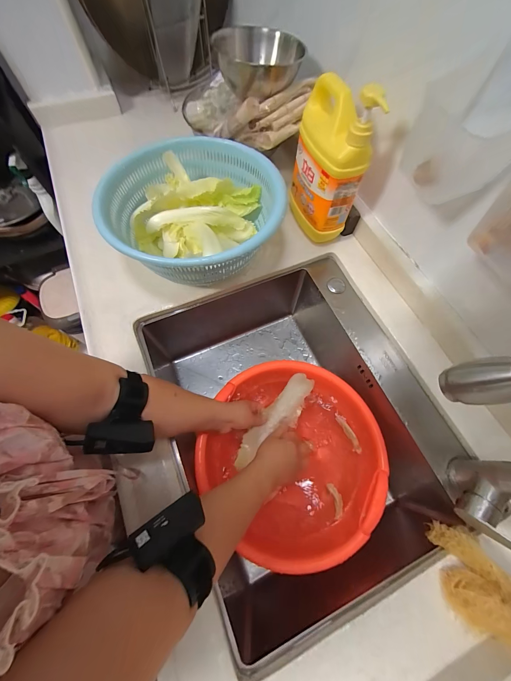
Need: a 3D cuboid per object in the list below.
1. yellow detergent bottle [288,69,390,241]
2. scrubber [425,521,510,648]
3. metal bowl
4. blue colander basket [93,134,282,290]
[{"bbox_3d":[0.123,-0.303,0.463,0.079,0.252,0.137,-8,67,-4],"label":"yellow detergent bottle"},{"bbox_3d":[0.283,0.298,0.322,0.092,0.078,0.096,18,67,7],"label":"scrubber"},{"bbox_3d":[0.010,-0.517,0.486,0.148,0.055,0.176,-11,67,-6],"label":"metal bowl"},{"bbox_3d":[-0.106,-0.216,0.484,0.266,0.136,0.294,-7,67,-4],"label":"blue colander basket"}]

